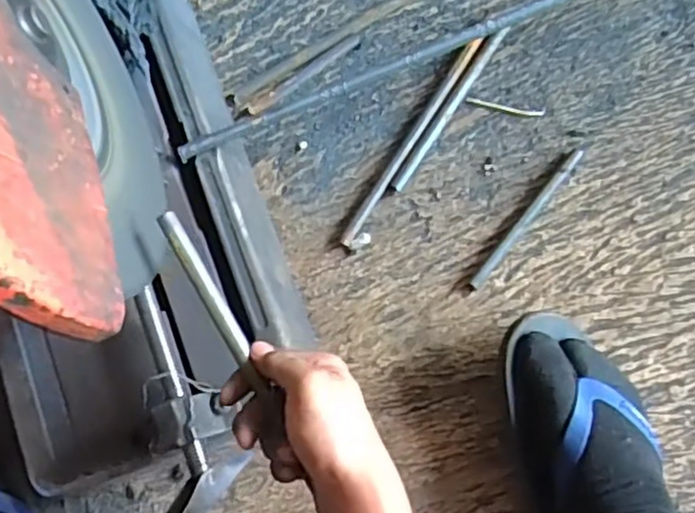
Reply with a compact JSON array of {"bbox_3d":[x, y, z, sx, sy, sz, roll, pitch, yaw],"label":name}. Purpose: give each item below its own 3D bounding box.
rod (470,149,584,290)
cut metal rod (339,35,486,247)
[{"bbox_3d":[0.156,-0.033,0.589,0.013,0.006,0.150,39,92,14],"label":"rod"},{"bbox_3d":[0.060,-0.104,0.618,0.013,0.013,0.220,32,91,14],"label":"cut metal rod"}]

